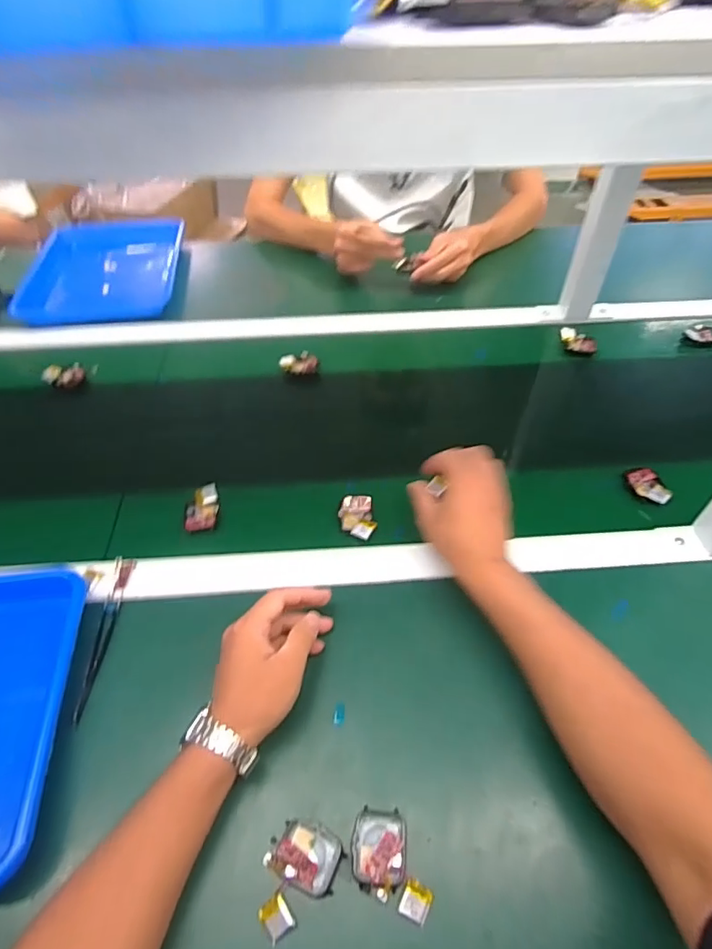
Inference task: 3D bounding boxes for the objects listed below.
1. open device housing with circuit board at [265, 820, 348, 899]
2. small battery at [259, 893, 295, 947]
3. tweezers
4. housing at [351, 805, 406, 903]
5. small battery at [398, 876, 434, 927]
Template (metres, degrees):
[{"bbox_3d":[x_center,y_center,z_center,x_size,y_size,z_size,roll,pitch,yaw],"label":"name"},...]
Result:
[{"bbox_3d":[-0.036,0.275,0.377,0.049,0.013,0.038,18,52,17],"label":"open device housing with circuit board"},{"bbox_3d":[-0.054,0.303,0.358,0.019,0.005,0.021,-31,55,-23],"label":"small battery"},{"bbox_3d":[-0.237,0.147,0.492,0.017,0.010,0.156,-5,49,-2],"label":"tweezers"},{"bbox_3d":[0.017,0.273,0.379,0.038,0.012,0.052,2,49,4],"label":"housing"},{"bbox_3d":[0.042,0.295,0.362,0.019,0.006,0.021,20,53,18],"label":"small battery"}]

